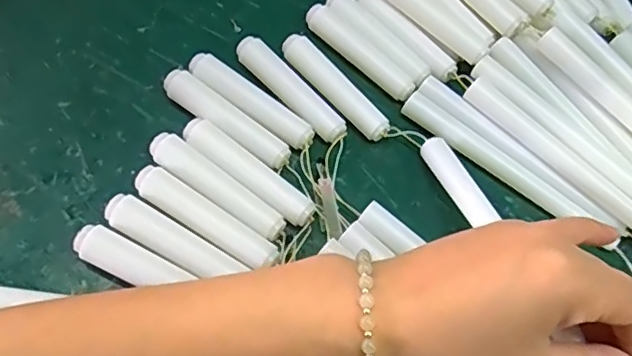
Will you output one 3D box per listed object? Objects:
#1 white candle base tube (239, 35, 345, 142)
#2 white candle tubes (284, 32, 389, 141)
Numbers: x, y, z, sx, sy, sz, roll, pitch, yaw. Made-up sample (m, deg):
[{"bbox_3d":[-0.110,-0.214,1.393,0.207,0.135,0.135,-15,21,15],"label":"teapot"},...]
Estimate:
[{"bbox_3d":[-0.015,-0.054,0.364,0.019,0.021,0.088,-39,72,-24],"label":"white candle base tube"},{"bbox_3d":[0.012,-0.057,0.370,0.019,0.019,0.088,-37,71,-23],"label":"white candle tubes"}]

